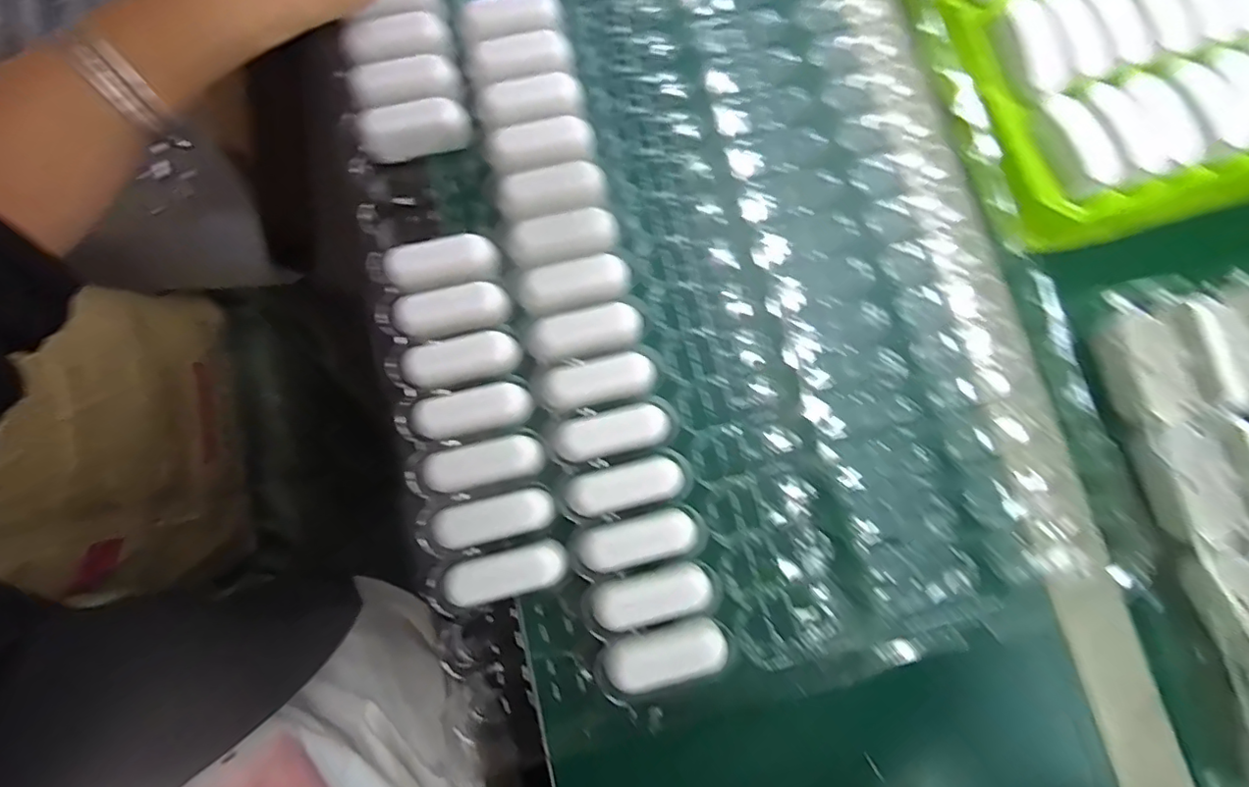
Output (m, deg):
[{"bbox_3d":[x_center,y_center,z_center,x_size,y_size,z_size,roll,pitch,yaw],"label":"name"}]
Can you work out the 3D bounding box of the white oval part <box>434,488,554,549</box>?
[{"bbox_3d":[-0.071,0.069,0.309,0.062,0.012,0.024,-14,80,-3],"label":"white oval part"}]

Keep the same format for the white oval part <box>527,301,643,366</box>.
[{"bbox_3d":[-0.023,-0.034,0.332,0.064,0.022,0.027,-14,80,-3],"label":"white oval part"}]

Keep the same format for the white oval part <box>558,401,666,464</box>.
[{"bbox_3d":[-0.007,0.024,0.324,0.062,0.021,0.025,-14,80,-3],"label":"white oval part"}]

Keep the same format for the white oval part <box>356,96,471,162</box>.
[{"bbox_3d":[-0.132,-0.167,0.359,0.066,0.030,0.023,-19,81,-4],"label":"white oval part"}]

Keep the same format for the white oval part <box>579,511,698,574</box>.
[{"bbox_3d":[0.007,0.083,0.316,0.063,0.017,0.025,-13,80,-3],"label":"white oval part"}]

